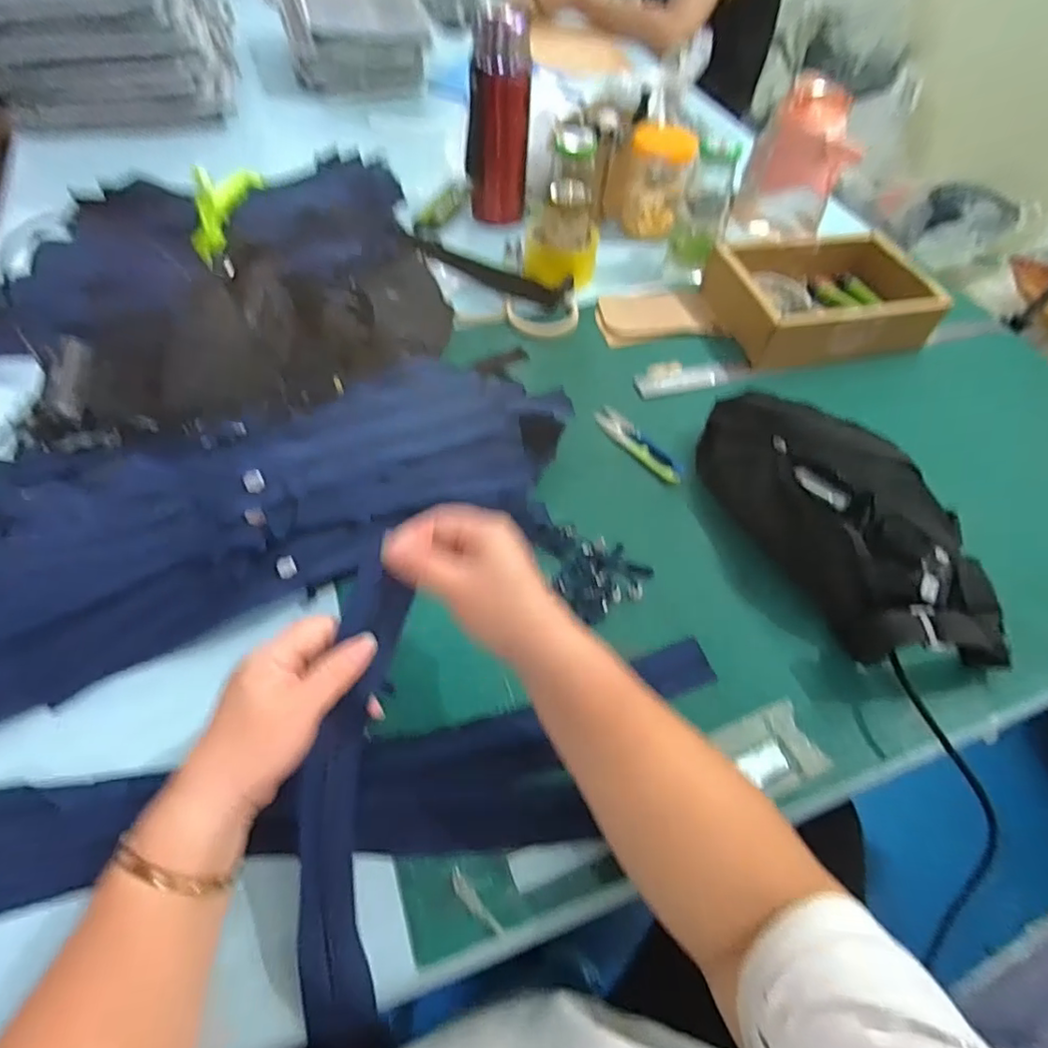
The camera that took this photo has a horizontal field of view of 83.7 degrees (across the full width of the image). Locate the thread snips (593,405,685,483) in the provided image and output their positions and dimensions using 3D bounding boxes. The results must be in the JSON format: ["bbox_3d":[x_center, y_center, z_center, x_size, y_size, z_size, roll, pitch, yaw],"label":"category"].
[{"bbox_3d":[0.119,-0.083,0.612,0.029,0.006,0.116,-31,62,-24],"label":"thread snips"}]

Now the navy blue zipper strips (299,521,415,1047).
[{"bbox_3d":[-0.104,0.157,0.364,0.055,0.036,0.302,4,84,-1],"label":"navy blue zipper strips"}]

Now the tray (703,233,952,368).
[{"bbox_3d":[0.372,-0.291,0.737,0.249,0.062,0.201,-11,56,-11],"label":"tray"}]

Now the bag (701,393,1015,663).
[{"bbox_3d":[0.290,-0.010,0.529,0.151,0.073,0.299,-22,58,-18],"label":"bag"}]

